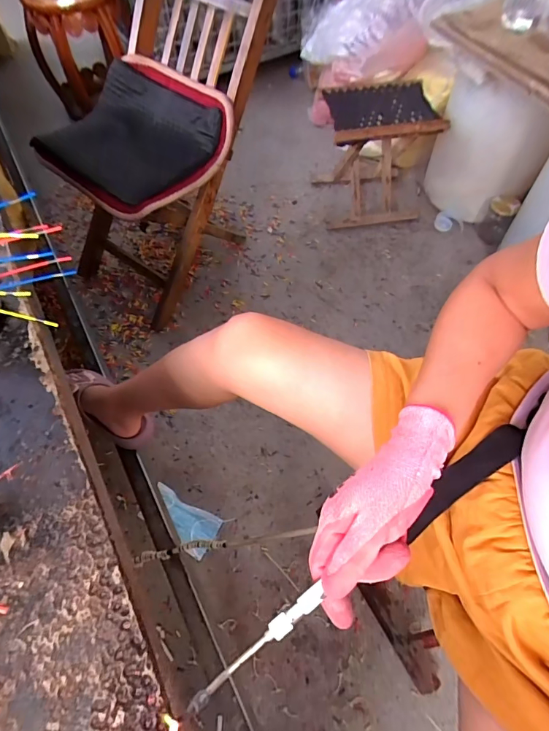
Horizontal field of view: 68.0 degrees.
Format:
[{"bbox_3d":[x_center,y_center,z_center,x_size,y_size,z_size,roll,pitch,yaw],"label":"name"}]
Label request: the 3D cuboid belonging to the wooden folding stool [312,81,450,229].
[{"bbox_3d":[0.303,-0.660,1.274,0.315,0.332,0.290,-7,61,-4],"label":"wooden folding stool"}]

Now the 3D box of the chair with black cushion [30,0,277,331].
[{"bbox_3d":[-0.282,-0.551,1.046,0.430,0.614,0.592,37,67,19],"label":"chair with black cushion"}]

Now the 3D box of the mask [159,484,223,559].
[{"bbox_3d":[-0.203,0.340,0.889,0.158,0.029,0.090,25,63,14],"label":"mask"}]

